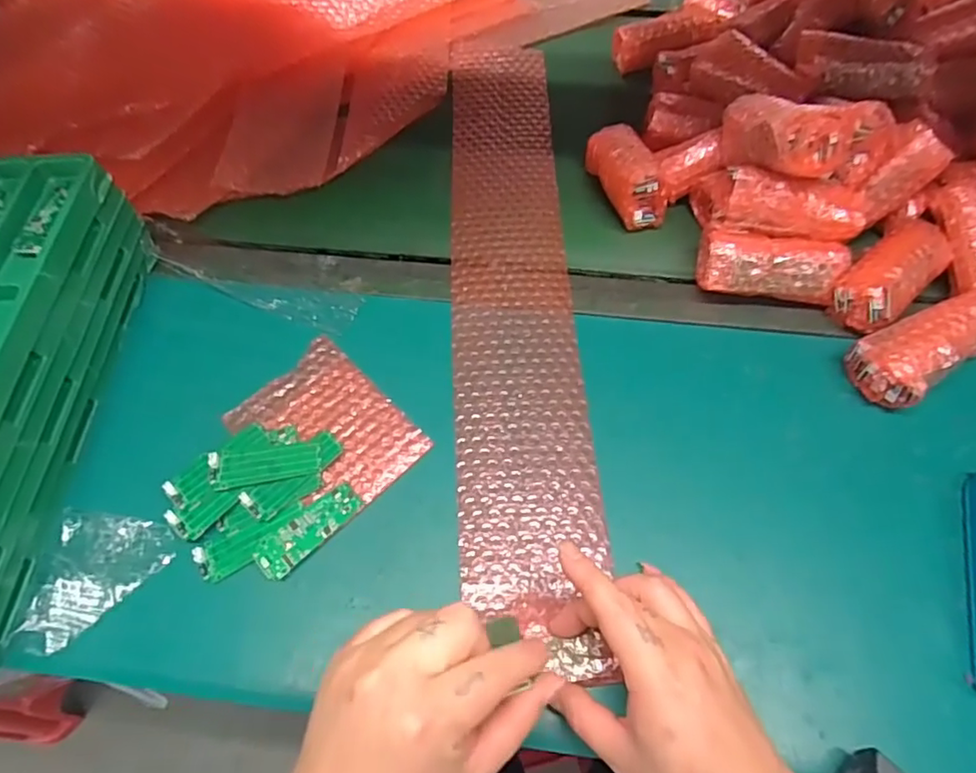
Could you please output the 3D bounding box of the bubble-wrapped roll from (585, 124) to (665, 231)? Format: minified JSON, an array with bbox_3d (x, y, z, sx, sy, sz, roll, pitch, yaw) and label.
[{"bbox_3d":[0.118,-0.187,0.510,0.043,0.054,0.101,-12,62,-5],"label":"bubble-wrapped roll"}]

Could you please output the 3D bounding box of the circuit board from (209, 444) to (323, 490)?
[{"bbox_3d":[-0.154,0.054,0.406,0.073,0.011,0.025,-12,62,-5],"label":"circuit board"}]

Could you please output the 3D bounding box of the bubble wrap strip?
[{"bbox_3d":[0.020,-0.089,0.479,0.096,0.014,0.578,0,62,-4],"label":"bubble wrap strip"}]

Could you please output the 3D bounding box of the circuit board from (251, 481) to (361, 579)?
[{"bbox_3d":[-0.119,0.095,0.389,0.026,0.004,0.073,39,69,20],"label":"circuit board"}]

